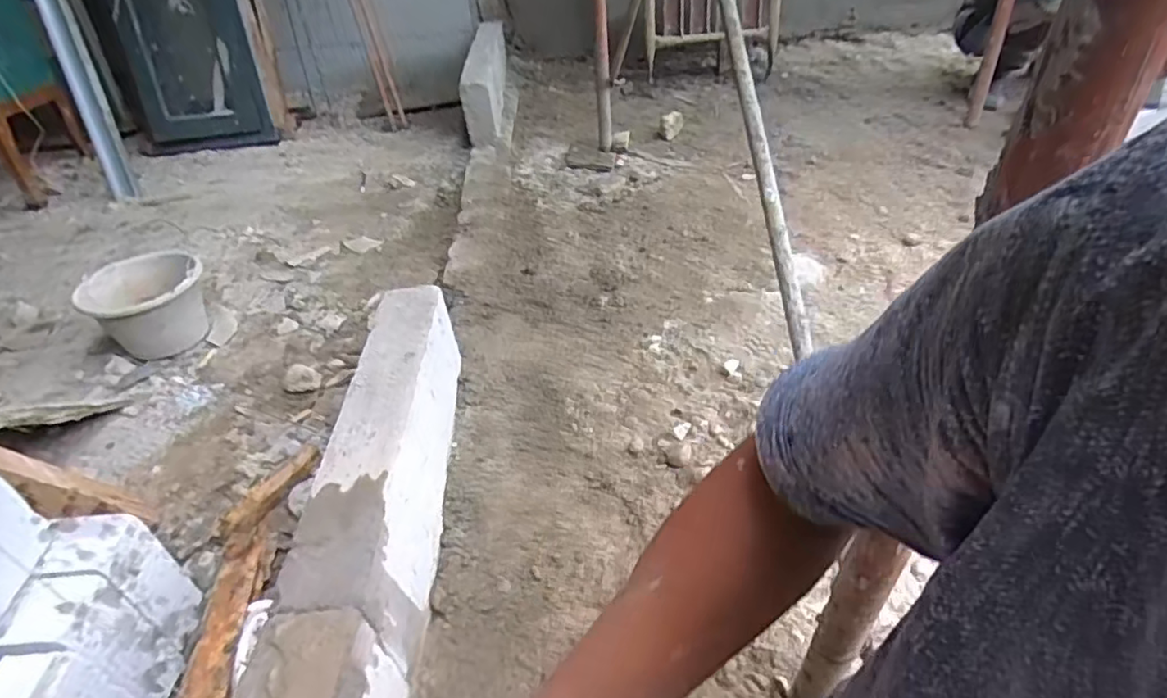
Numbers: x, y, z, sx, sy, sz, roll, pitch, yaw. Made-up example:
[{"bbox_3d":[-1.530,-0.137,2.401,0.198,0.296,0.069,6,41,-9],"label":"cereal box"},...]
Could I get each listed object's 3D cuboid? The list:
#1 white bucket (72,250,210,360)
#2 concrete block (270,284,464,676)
[{"bbox_3d":[-0.981,-0.103,1.419,0.225,0.154,0.225,-3,39,3],"label":"white bucket"},{"bbox_3d":[-0.270,0.138,0.917,0.113,0.199,0.609,-5,39,0],"label":"concrete block"}]

